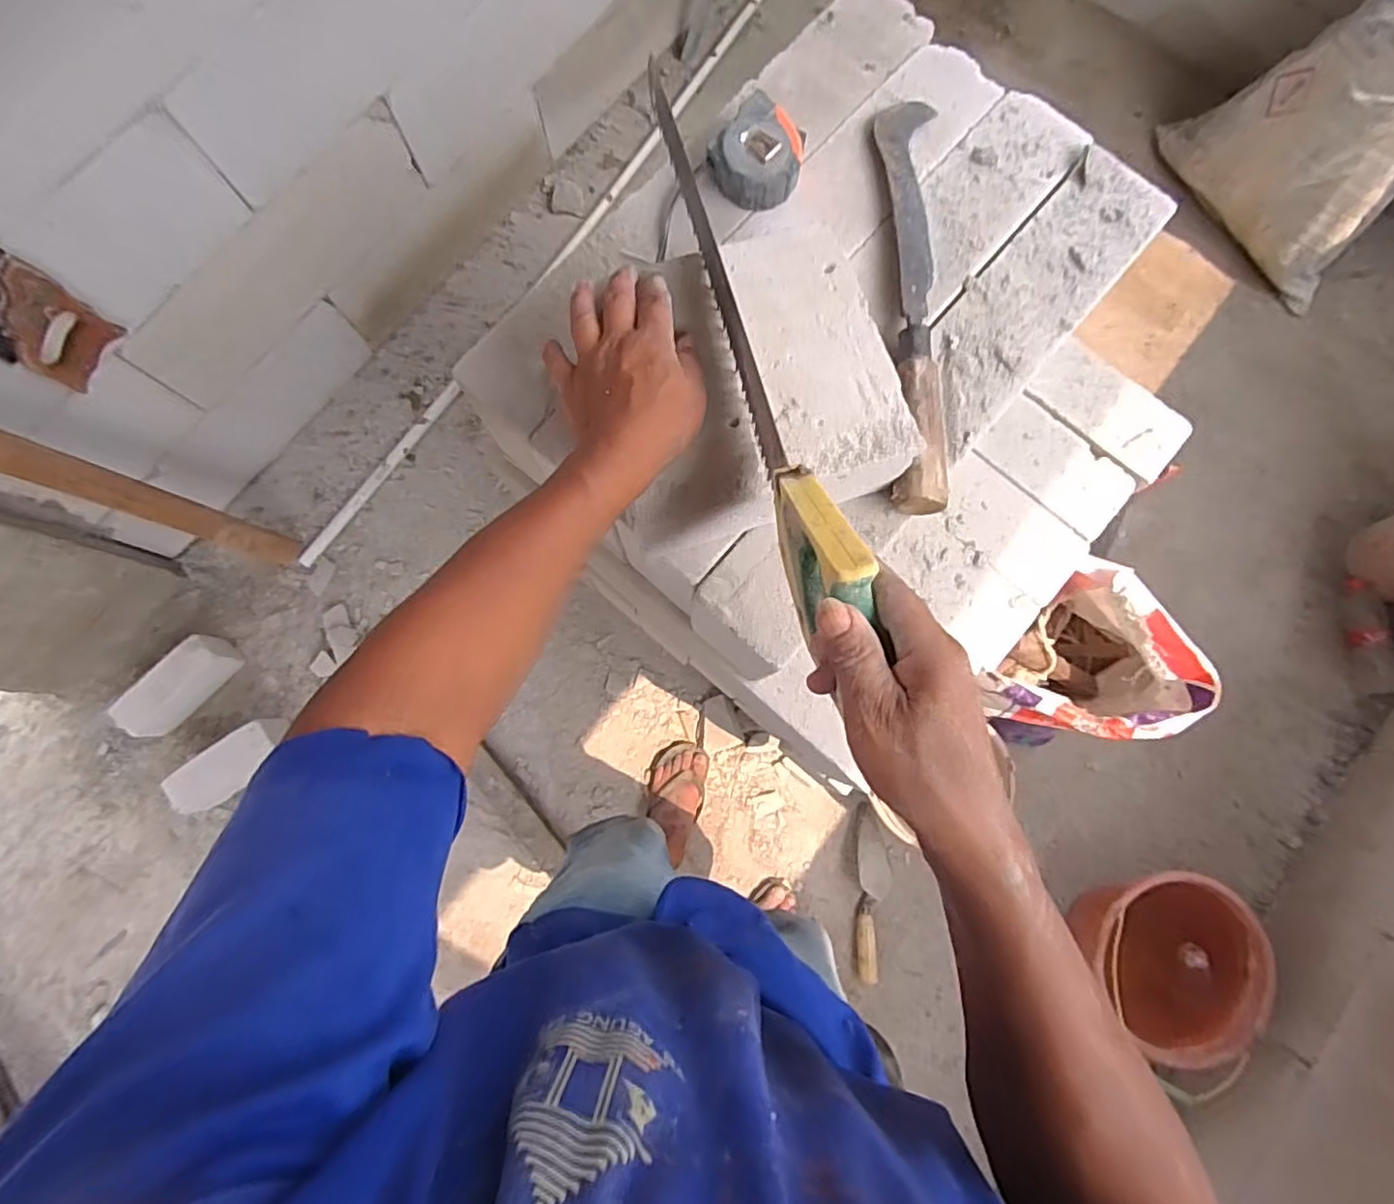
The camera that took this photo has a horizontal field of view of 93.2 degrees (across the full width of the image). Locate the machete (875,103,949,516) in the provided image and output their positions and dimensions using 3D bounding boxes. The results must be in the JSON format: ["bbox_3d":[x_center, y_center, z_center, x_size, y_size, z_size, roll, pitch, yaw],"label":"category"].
[{"bbox_3d":[0.194,-0.279,0.587,0.049,0.034,0.412,1,80,0],"label":"machete"}]

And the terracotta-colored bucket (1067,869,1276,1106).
[{"bbox_3d":[0.798,0.603,1.148,0.275,0.239,0.252,0,80,0],"label":"terracotta-colored bucket"}]

